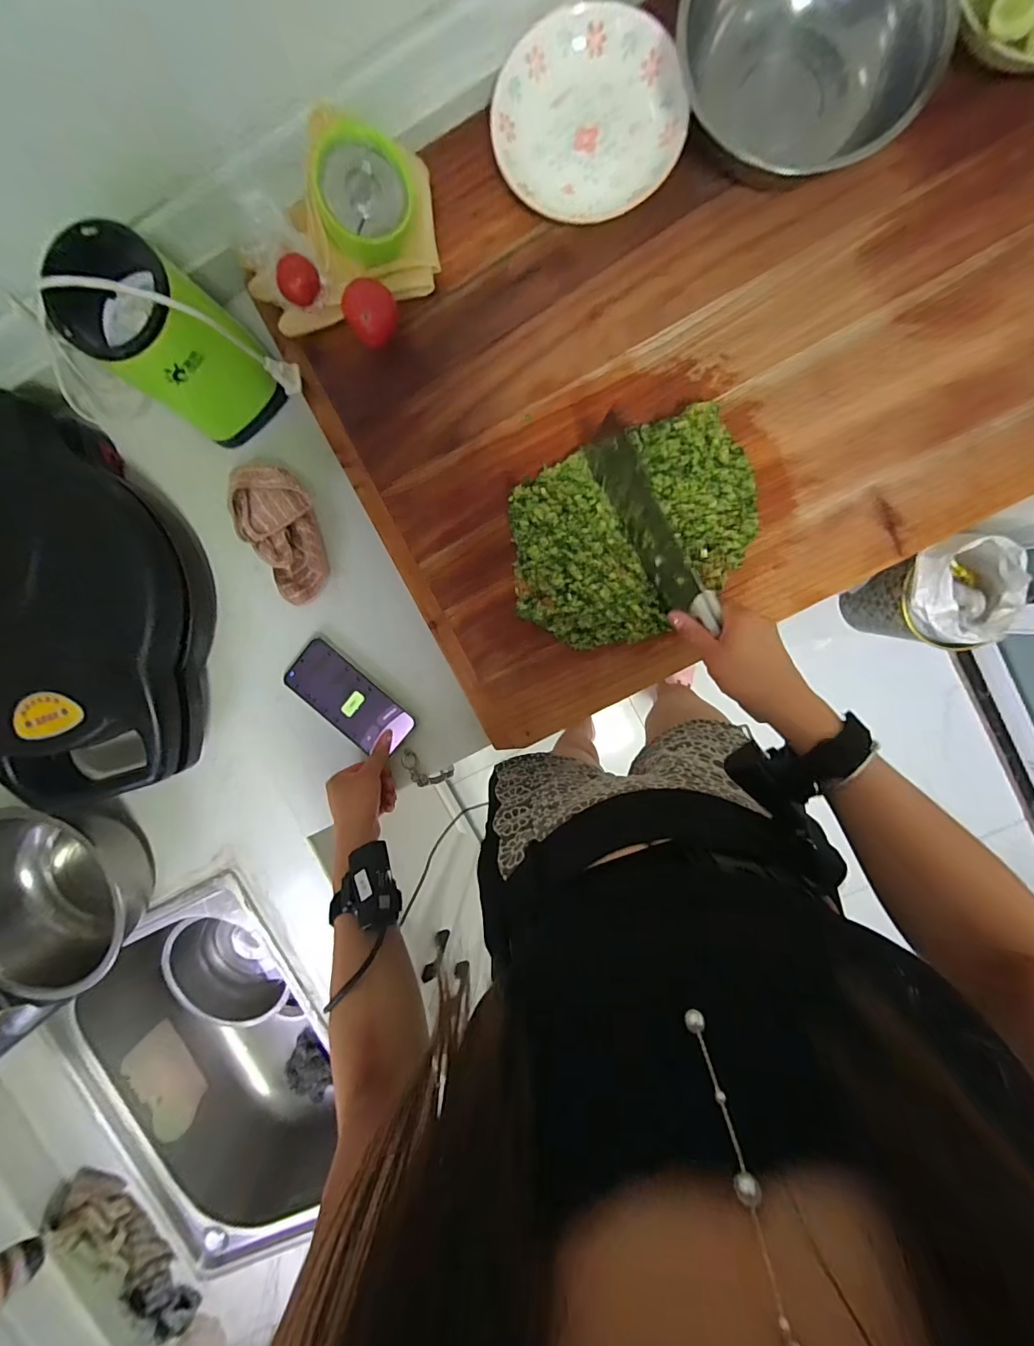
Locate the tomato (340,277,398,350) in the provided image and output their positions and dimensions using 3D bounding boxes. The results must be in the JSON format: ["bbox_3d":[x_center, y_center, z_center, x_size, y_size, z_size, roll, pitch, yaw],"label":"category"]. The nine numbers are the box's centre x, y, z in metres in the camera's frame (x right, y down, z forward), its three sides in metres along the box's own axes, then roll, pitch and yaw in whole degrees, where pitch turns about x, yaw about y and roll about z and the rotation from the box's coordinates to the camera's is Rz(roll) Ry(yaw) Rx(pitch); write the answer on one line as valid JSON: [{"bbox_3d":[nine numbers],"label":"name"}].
[{"bbox_3d":[-0.142,-0.353,0.472,0.048,0.050,0.048,0,96,3],"label":"tomato"}]

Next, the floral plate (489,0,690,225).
[{"bbox_3d":[0.066,-0.526,0.452,0.172,0.019,0.163,-17,97,6],"label":"floral plate"}]

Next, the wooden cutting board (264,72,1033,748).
[{"bbox_3d":[0.268,-0.353,0.472,0.930,0.028,0.526,-28,96,8],"label":"wooden cutting board"}]

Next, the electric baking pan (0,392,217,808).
[{"bbox_3d":[-0.487,-0.061,0.512,0.272,0.119,0.393,-11,95,4],"label":"electric baking pan"}]

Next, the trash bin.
[{"bbox_3d":[0.930,-0.180,1.079,0.208,0.285,0.219,-4,96,4],"label":"trash bin"}]

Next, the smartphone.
[{"bbox_3d":[-0.200,0.035,0.574,0.156,0.013,0.073,37,99,-2],"label":"smartphone"}]

